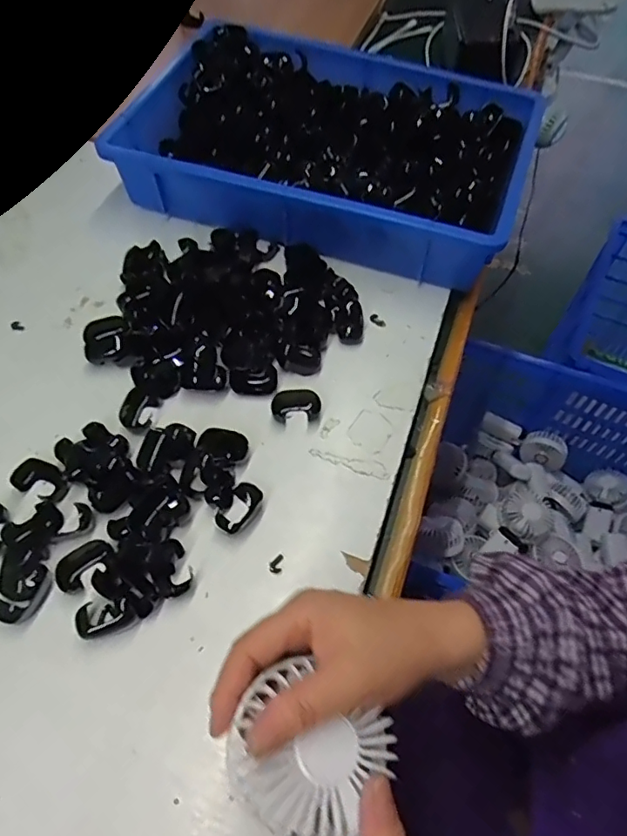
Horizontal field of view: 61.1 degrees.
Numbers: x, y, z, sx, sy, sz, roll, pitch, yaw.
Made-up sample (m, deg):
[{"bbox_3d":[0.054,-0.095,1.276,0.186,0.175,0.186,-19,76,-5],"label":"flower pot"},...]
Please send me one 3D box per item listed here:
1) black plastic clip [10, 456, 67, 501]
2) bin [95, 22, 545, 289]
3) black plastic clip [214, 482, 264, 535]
[{"bbox_3d":[-0.217,0.051,0.427,0.041,0.016,0.029,28,63,16],"label":"black plastic clip"},{"bbox_3d":[0.021,-0.311,0.603,0.415,0.078,0.280,20,61,11],"label":"bin"},{"bbox_3d":[-0.058,0.070,0.415,0.025,0.010,0.043,29,63,16],"label":"black plastic clip"}]

